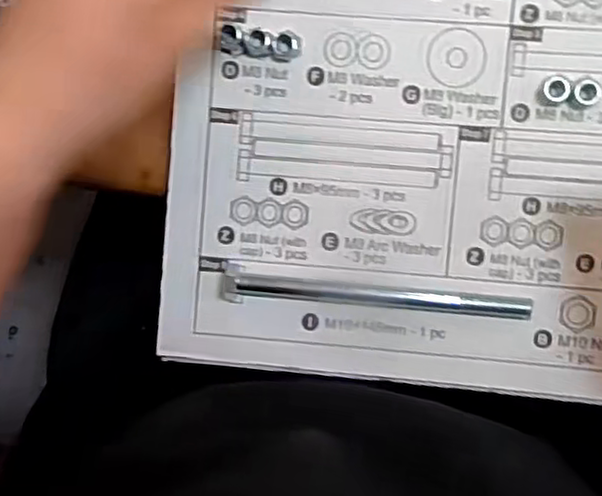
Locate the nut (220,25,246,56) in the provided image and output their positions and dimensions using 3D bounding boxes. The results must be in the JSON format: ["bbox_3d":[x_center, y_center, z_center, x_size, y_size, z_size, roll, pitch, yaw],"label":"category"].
[{"bbox_3d":[-0.034,-0.102,0.333,0.013,0.005,0.014,0,93,6],"label":"nut"}]

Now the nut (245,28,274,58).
[{"bbox_3d":[-0.020,-0.101,0.333,0.014,0.005,0.014,0,93,6],"label":"nut"}]

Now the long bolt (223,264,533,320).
[{"bbox_3d":[0.037,0.026,0.336,0.150,0.012,0.017,7,93,5],"label":"long bolt"}]

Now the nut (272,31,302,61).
[{"bbox_3d":[-0.007,-0.099,0.333,0.014,0.004,0.015,7,93,5],"label":"nut"}]

